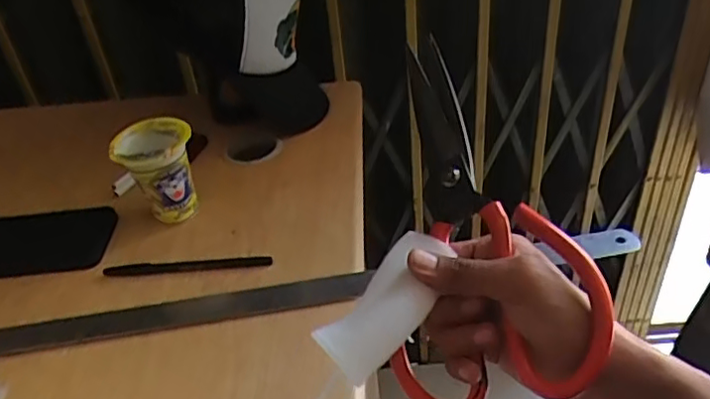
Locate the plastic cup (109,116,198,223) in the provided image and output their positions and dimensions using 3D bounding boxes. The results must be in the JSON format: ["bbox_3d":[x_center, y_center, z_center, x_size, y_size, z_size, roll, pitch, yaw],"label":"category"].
[{"bbox_3d":[-0.180,-0.021,0.565,0.066,0.091,0.069,-4,37,3],"label":"plastic cup"}]

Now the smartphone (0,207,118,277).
[{"bbox_3d":[-0.312,0.039,0.566,0.166,0.009,0.076,-6,37,0],"label":"smartphone"}]

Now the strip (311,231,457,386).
[{"bbox_3d":[0.018,0.050,0.321,0.039,0.012,0.092,19,54,27],"label":"strip"}]

